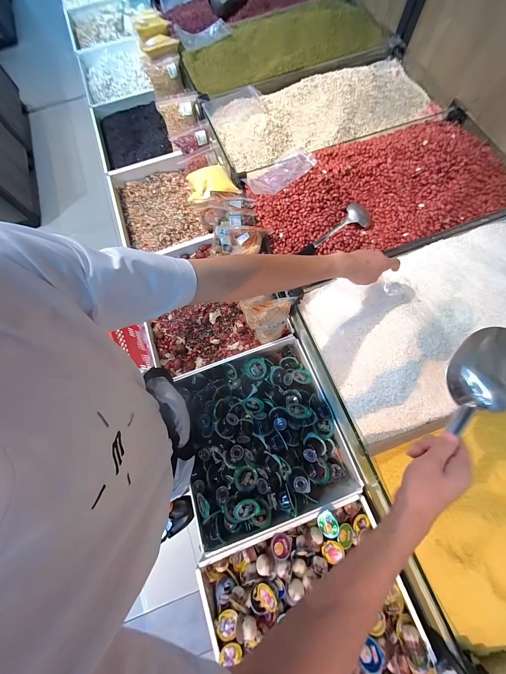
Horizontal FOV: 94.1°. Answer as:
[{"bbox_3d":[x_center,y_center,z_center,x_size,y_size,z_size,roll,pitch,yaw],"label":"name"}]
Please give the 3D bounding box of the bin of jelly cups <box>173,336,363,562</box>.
[{"bbox_3d":[0.012,0.250,0.614,0.385,0.106,0.406,-20,74,-4],"label":"bin of jelly cups"}]

